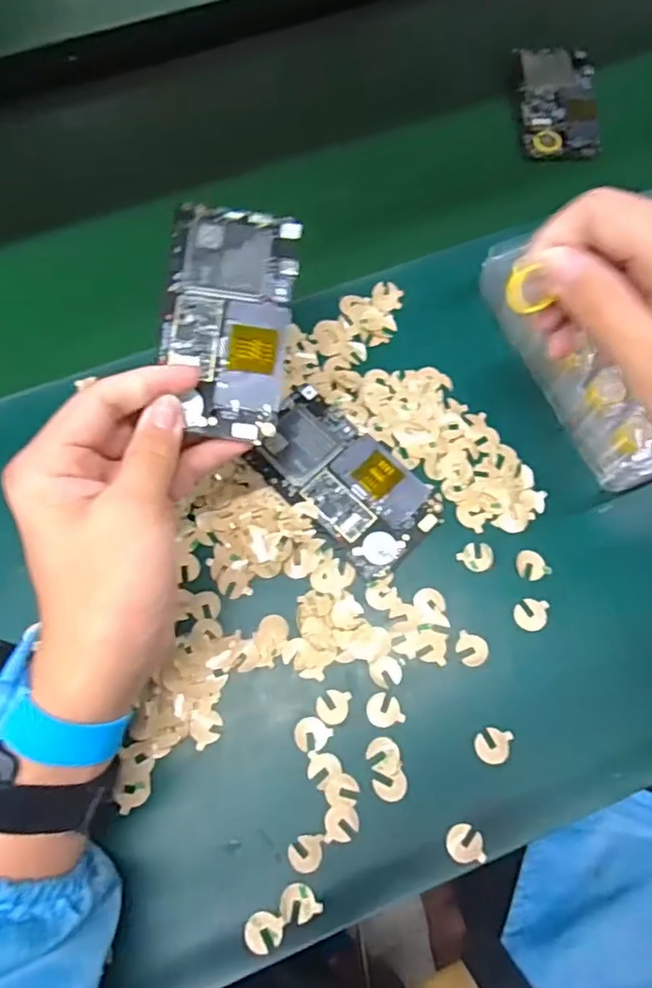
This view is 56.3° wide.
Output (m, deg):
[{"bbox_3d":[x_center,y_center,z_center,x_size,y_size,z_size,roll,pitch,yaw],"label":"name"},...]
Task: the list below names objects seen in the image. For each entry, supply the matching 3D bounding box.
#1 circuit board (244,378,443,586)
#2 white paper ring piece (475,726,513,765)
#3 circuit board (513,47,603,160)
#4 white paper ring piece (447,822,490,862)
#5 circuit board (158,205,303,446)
[{"bbox_3d":[0.011,-0.011,0.377,0.068,0.009,0.122,-42,75,-13],"label":"circuit board"},{"bbox_3d":[0.090,0.135,0.328,0.017,0.004,0.019,21,72,12],"label":"white paper ring piece"},{"bbox_3d":[0.193,-0.328,0.507,0.059,0.009,0.119,-1,69,7],"label":"circuit board"},{"bbox_3d":[0.072,0.179,0.312,0.020,0.004,0.017,1,70,1],"label":"white paper ring piece"},{"bbox_3d":[-0.049,-0.091,0.314,0.067,0.010,0.124,-2,79,0],"label":"circuit board"}]

